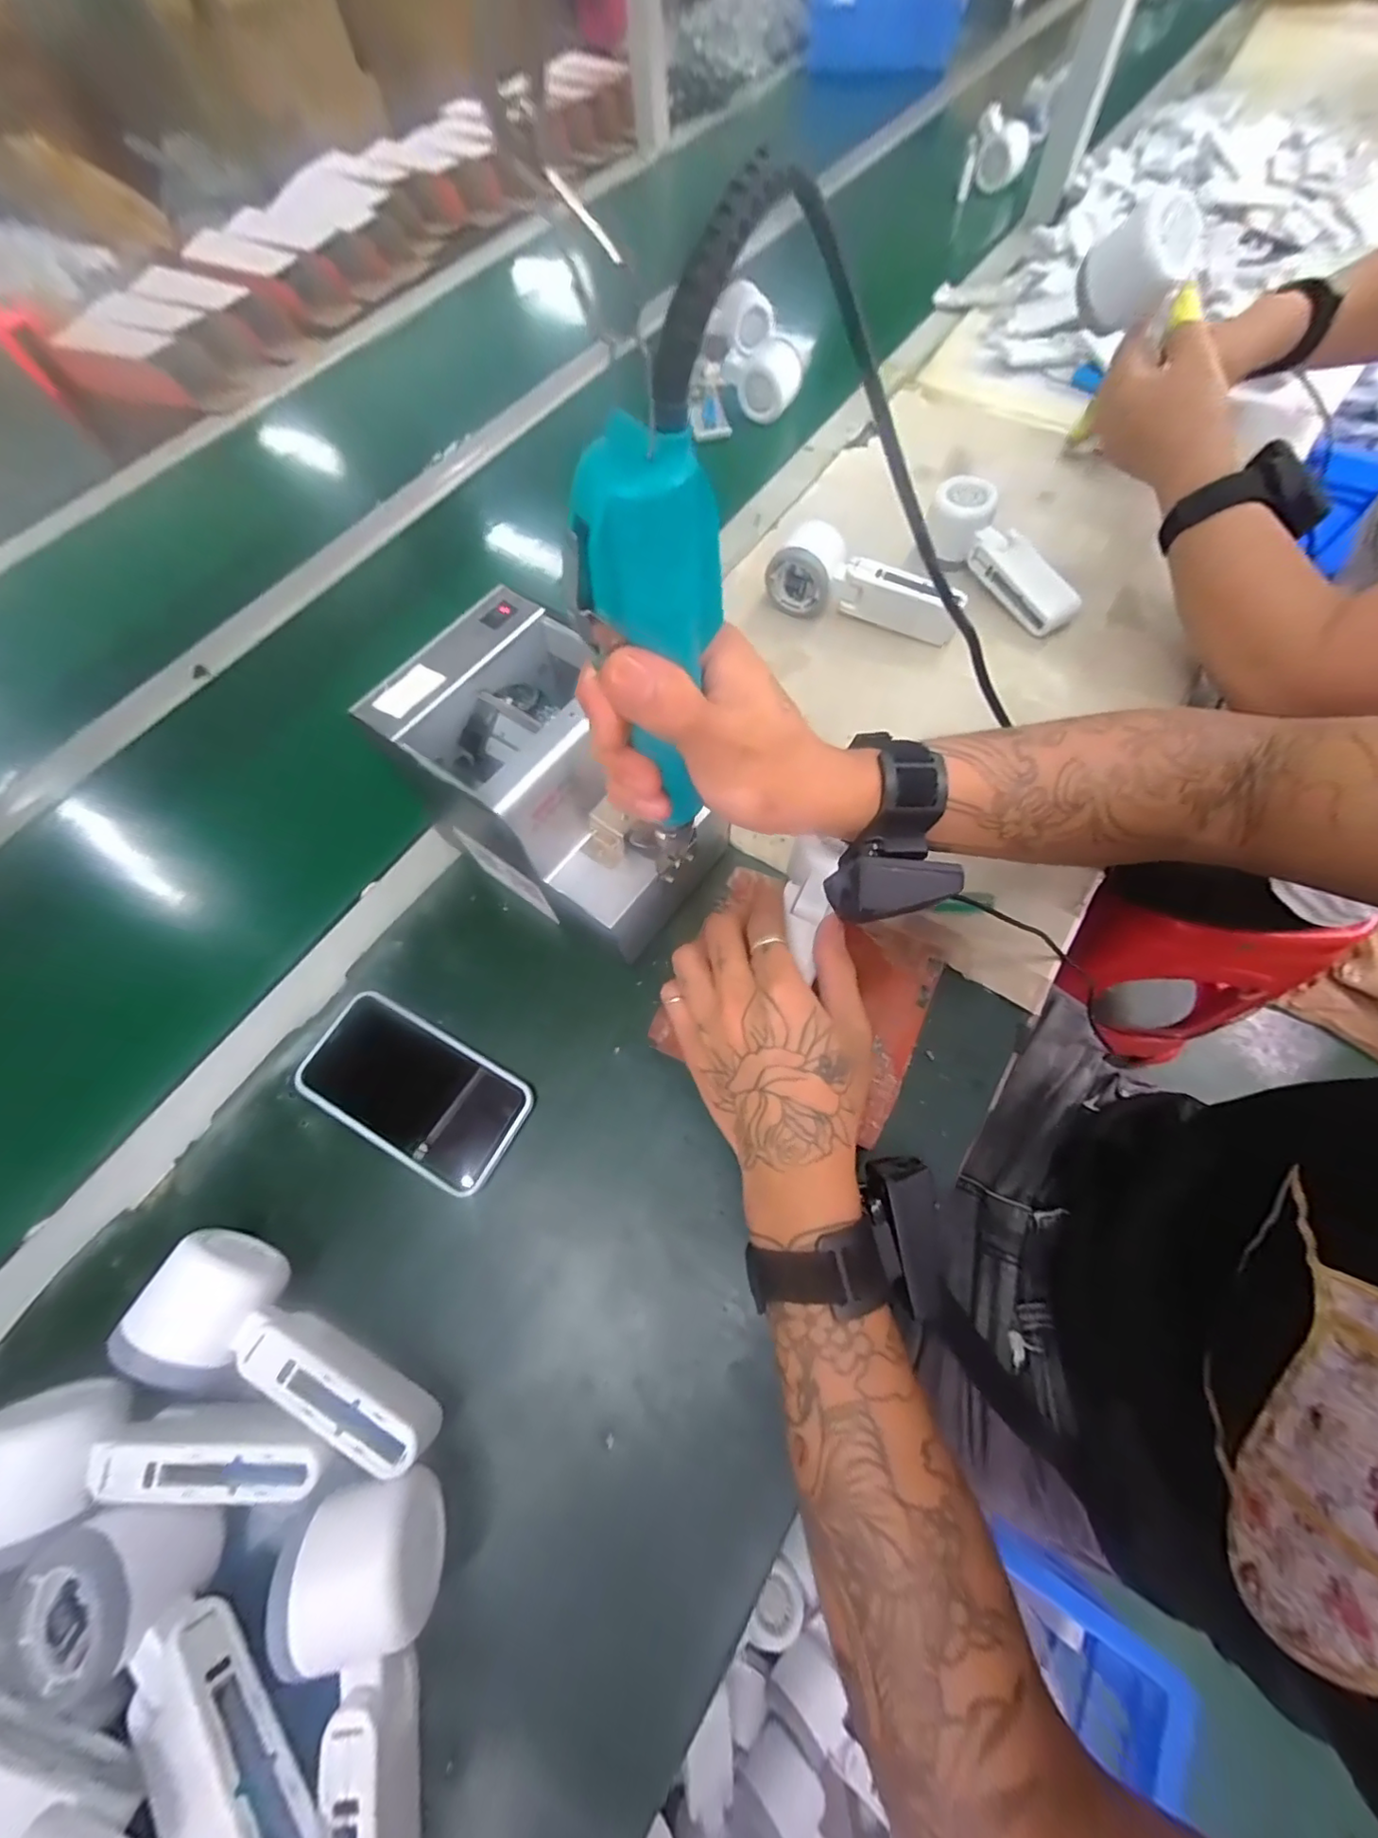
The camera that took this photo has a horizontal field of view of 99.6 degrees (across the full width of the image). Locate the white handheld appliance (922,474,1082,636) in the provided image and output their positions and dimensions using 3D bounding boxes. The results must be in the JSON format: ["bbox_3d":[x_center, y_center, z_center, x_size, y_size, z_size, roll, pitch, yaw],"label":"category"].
[{"bbox_3d":[0.275,-0.318,0.514,0.045,0.050,0.158,-30,68,-10],"label":"white handheld appliance"}]

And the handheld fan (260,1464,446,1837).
[{"bbox_3d":[-0.138,0.341,0.248,0.059,0.051,0.162,-7,66,0],"label":"handheld fan"}]

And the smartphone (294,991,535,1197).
[{"bbox_3d":[-0.175,0.108,0.370,0.143,0.012,0.076,24,70,13],"label":"smartphone"}]

